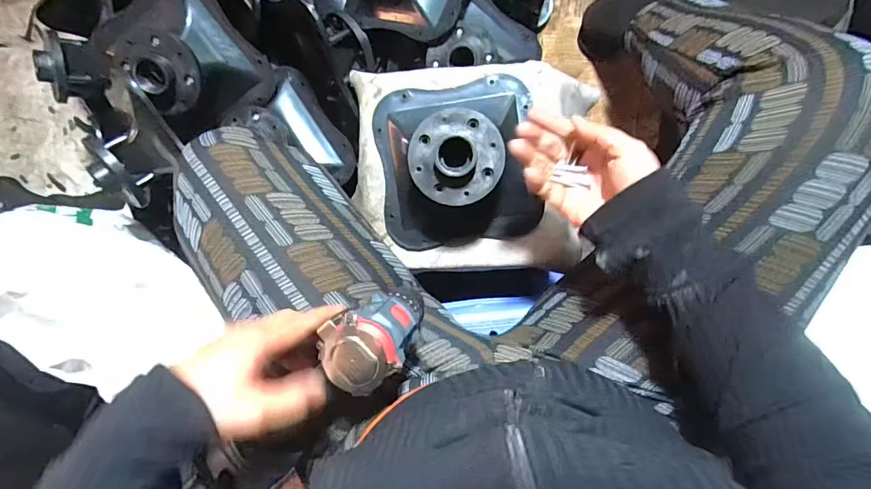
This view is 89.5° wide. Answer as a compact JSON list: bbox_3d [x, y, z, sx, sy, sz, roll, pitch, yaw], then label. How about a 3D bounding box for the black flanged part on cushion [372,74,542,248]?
[{"bbox_3d":[0.019,-0.091,0.485,0.177,0.088,0.184,-5,95,7],"label":"black flanged part on cushion"}]

